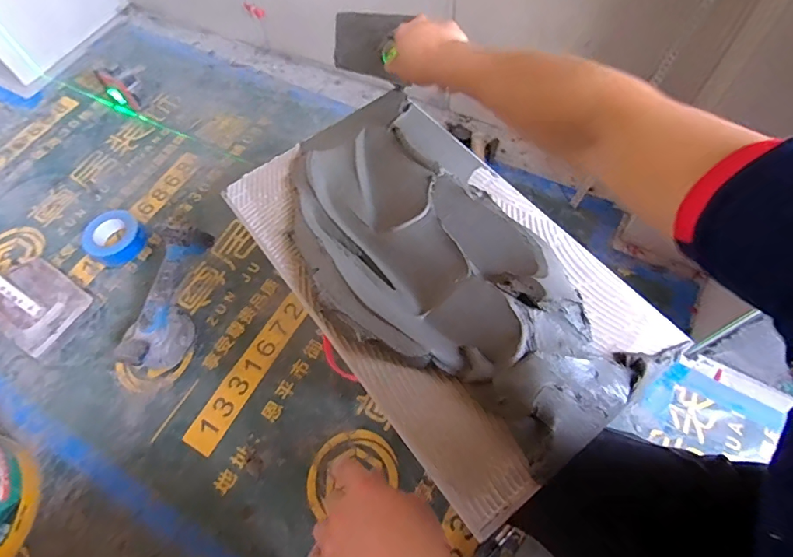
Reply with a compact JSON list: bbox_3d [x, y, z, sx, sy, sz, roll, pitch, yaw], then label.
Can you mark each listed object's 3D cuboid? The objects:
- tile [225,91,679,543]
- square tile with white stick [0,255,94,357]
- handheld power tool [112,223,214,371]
[{"bbox_3d":[0.038,-0.035,0.578,0.343,0.067,0.570,-35,66,-14],"label":"tile"},{"bbox_3d":[-0.846,0.008,0.979,0.361,0.107,0.162,30,68,18],"label":"square tile with white stick"},{"bbox_3d":[-0.463,0.034,0.914,0.098,0.126,0.292,9,77,8],"label":"handheld power tool"}]

